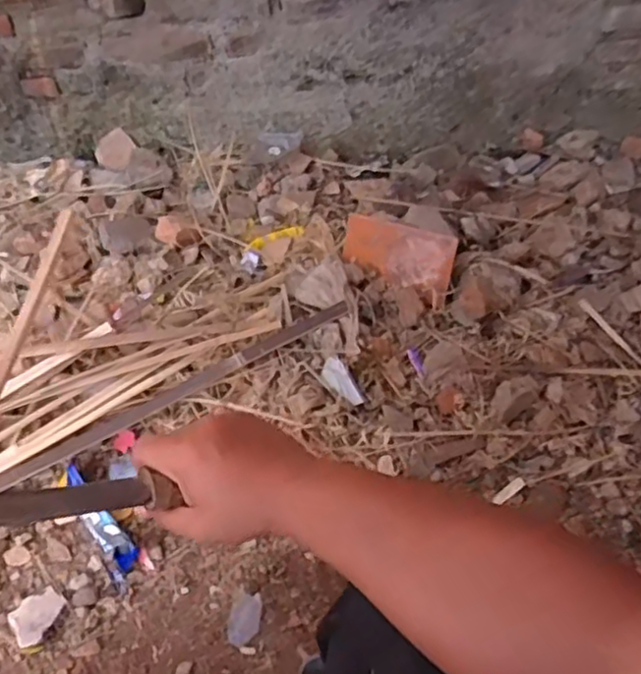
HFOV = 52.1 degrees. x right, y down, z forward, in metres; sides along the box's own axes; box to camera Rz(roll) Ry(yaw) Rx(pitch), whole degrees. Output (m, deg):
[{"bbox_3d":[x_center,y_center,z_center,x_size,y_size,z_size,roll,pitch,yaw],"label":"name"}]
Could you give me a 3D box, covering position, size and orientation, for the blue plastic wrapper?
[{"bbox_3d":[-0.304,0.259,0.915,0.043,0.017,0.185,-30,71,-21],"label":"blue plastic wrapper"}]

